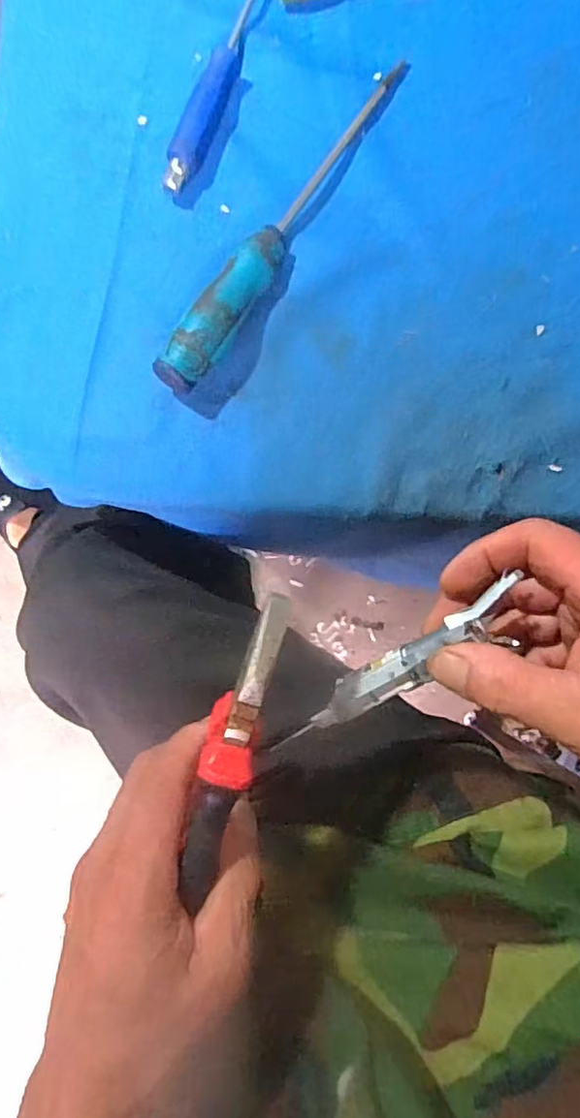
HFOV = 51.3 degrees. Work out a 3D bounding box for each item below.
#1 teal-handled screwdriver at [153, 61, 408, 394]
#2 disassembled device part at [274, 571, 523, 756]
[{"bbox_3d":[0.001,-0.195,0.347,0.024,0.034,0.240,34,87,3],"label":"teal-handled screwdriver"},{"bbox_3d":[0.047,0.054,0.277,0.137,0.011,0.025,-41,85,29],"label":"disassembled device part"}]

